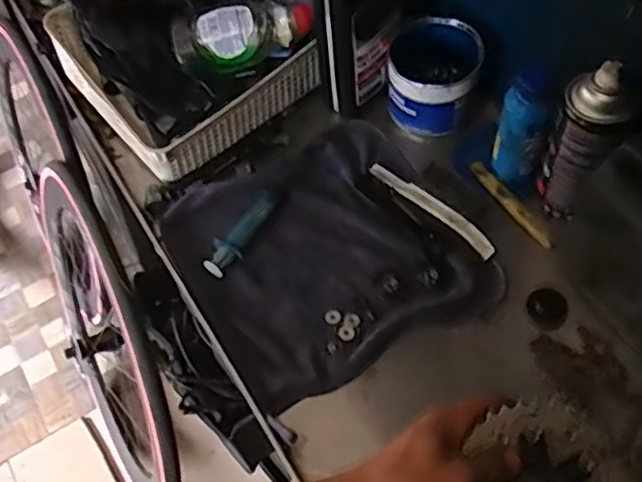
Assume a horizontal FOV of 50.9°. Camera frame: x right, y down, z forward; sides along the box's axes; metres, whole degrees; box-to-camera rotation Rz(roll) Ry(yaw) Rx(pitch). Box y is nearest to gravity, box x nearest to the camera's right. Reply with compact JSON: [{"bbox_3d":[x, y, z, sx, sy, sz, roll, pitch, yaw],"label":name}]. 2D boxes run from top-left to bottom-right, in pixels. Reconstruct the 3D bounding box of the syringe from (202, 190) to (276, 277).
[{"bbox_3d":[-0.083,-0.010,0.712,0.027,0.023,0.117,24,63,18],"label":"syringe"}]

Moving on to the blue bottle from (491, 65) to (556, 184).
[{"bbox_3d":[0.204,-0.116,0.673,0.051,0.131,0.054,22,62,17],"label":"blue bottle"}]

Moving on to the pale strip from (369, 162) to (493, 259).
[{"bbox_3d":[0.120,-0.036,0.726,0.025,0.008,0.165,-40,64,-19],"label":"pale strip"}]

